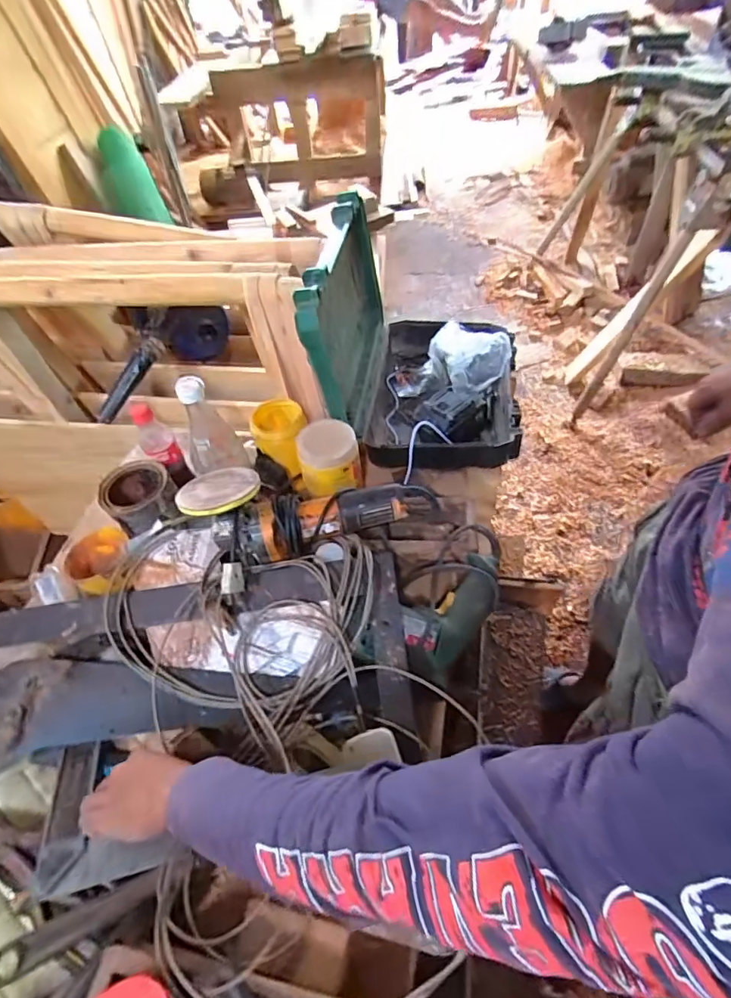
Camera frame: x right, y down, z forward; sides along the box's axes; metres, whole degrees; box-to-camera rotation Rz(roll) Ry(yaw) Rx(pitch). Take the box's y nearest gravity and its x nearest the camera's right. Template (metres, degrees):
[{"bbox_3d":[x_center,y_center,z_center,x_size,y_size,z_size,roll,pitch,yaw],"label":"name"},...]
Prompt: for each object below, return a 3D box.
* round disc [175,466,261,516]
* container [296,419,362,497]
[{"bbox_3d":[-0.189,-0.013,0.617,0.102,0.010,0.098,-12,33,-5],"label":"round disc"},{"bbox_3d":[-0.055,-0.067,0.741,0.094,0.080,0.090,-10,52,-2],"label":"container"}]

